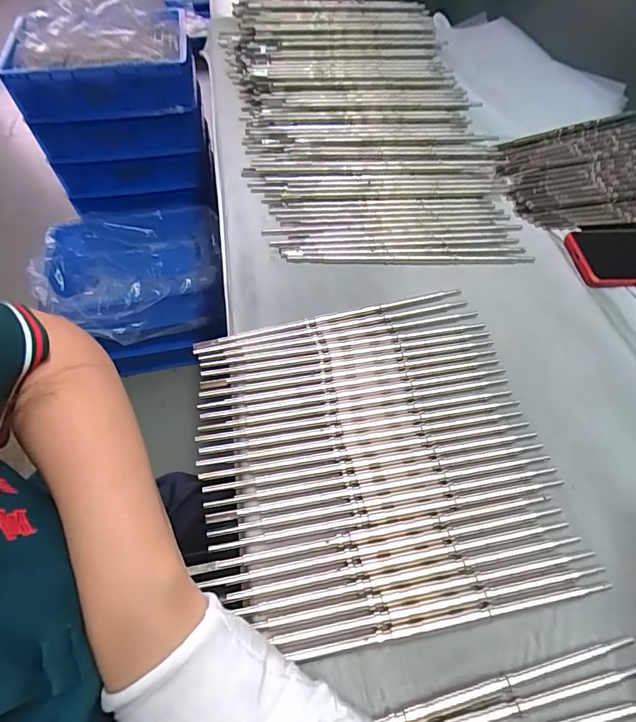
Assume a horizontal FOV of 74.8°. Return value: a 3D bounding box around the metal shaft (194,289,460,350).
[{"bbox_3d":[0.016,-0.041,0.388,0.255,0.008,0.012,-13,59,-9],"label":"metal shaft"}]

